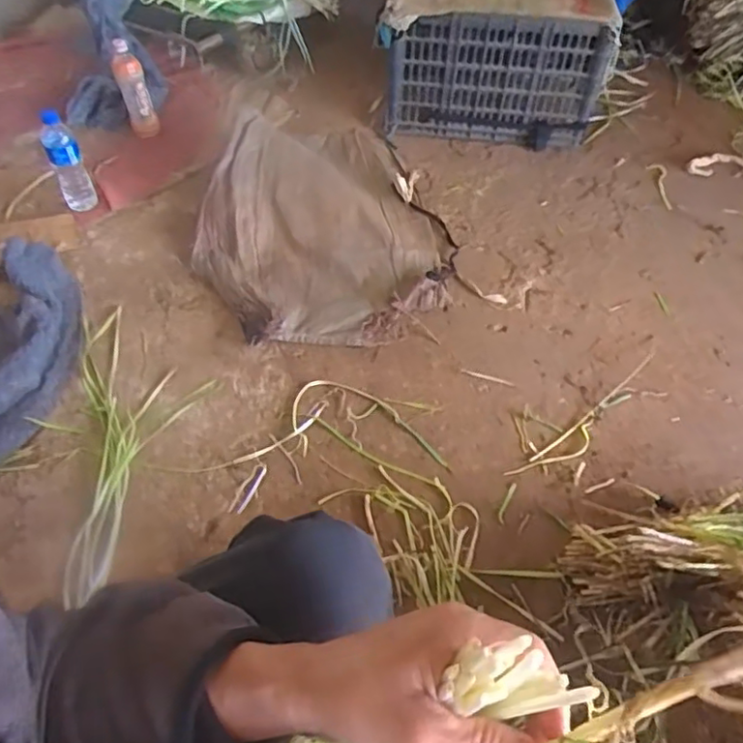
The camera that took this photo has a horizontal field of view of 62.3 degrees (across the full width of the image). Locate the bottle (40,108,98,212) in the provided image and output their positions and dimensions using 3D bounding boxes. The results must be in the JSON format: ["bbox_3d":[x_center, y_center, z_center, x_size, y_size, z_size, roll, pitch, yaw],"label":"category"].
[{"bbox_3d":[-0.620,-0.420,1.258,0.065,0.193,0.058,-24,58,-19],"label":"bottle"}]

